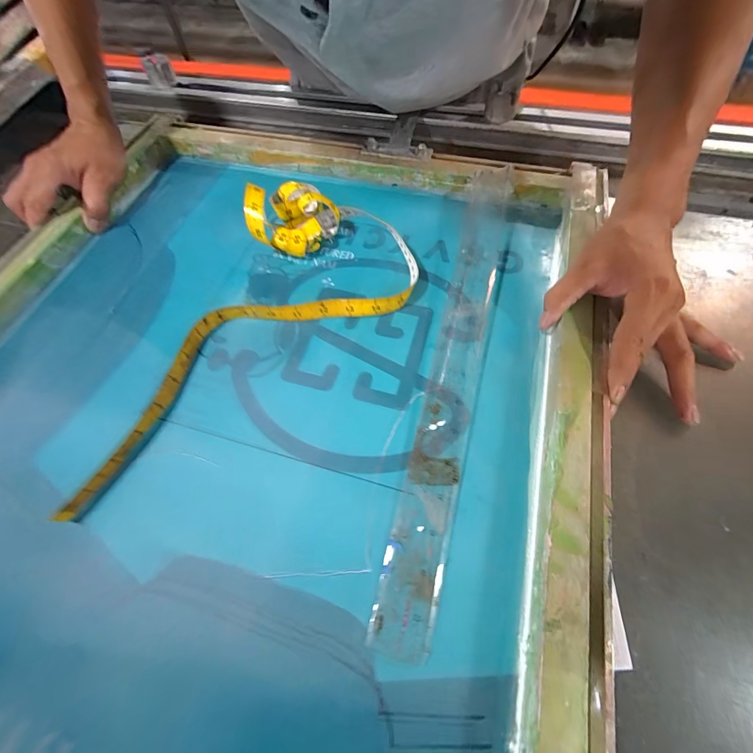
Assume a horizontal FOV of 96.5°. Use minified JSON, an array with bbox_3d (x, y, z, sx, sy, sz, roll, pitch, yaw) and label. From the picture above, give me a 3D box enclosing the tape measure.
[{"bbox_3d":[-0.140,-0.067,0.304,0.358,0.048,0.199,-38,67,-14],"label":"tape measure"}]

